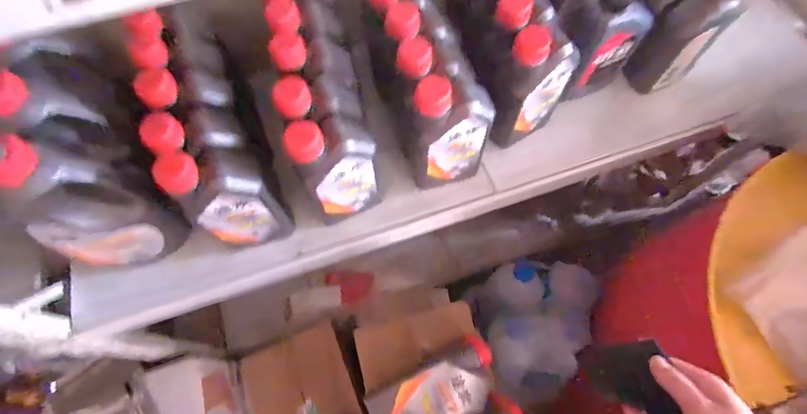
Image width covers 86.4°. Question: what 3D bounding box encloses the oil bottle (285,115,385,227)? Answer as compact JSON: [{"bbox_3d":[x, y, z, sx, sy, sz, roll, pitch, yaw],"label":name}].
[{"bbox_3d":[-0.084,-0.057,0.601,0.111,0.203,0.078,-17,68,-5],"label":"oil bottle"}]

